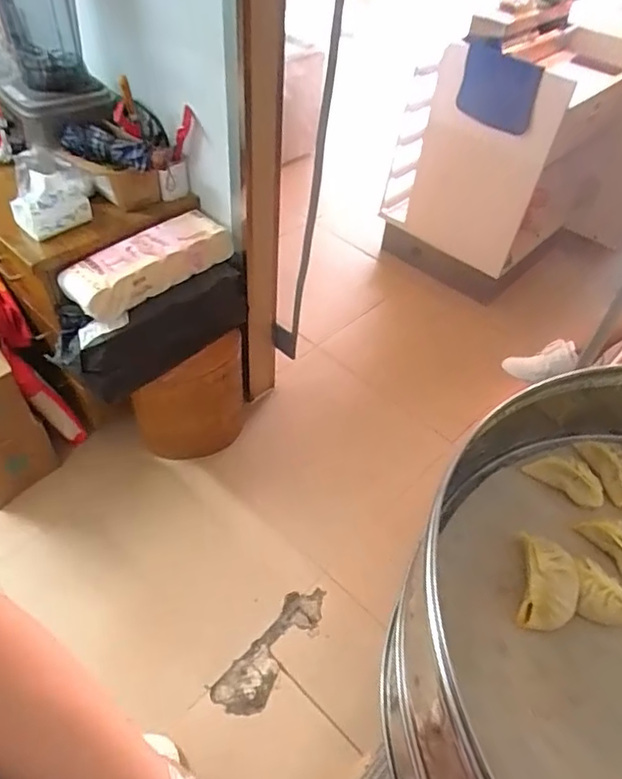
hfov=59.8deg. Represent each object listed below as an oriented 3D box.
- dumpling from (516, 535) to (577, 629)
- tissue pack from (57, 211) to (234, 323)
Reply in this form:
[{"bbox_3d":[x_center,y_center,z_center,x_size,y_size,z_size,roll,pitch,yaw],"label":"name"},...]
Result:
[{"bbox_3d":[0.199,0.161,0.455,0.041,0.021,0.079,15,49,8],"label":"dumpling"},{"bbox_3d":[-0.375,-0.287,1.270,0.391,0.115,0.122,-34,59,-30],"label":"tissue pack"}]

